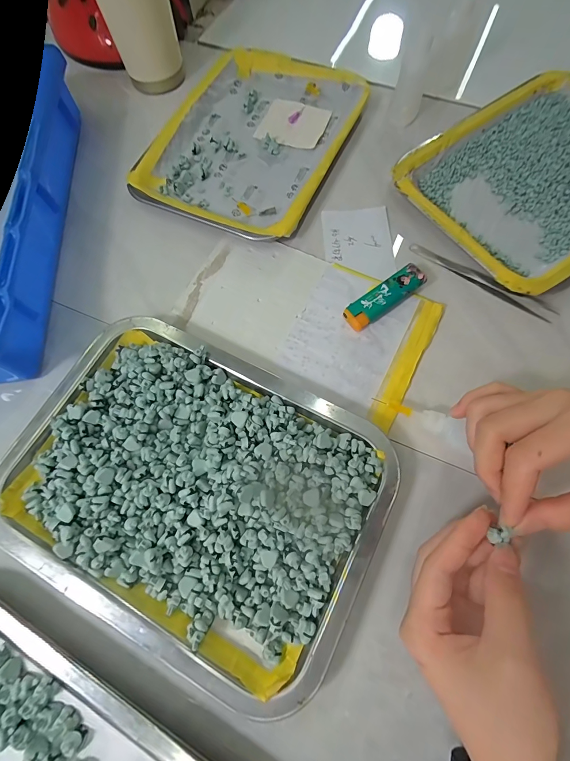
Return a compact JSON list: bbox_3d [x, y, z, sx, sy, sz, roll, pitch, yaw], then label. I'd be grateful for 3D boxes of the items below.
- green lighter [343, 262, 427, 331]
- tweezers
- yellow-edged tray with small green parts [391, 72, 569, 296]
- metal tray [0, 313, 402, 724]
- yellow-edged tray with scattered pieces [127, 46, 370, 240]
[{"bbox_3d":[0.087,-0.072,0.304,0.077,0.013,0.024,-35,72,-10],"label":"green lighter"},{"bbox_3d":[0.176,-0.092,0.315,0.135,0.008,0.014,34,75,14],"label":"tweezers"},{"bbox_3d":[0.257,-0.209,0.338,0.270,0.027,0.184,-36,72,-10],"label":"yellow-edged tray with small green parts"},{"bbox_3d":[-0.067,0.073,0.250,0.258,0.032,0.191,25,73,11],"label":"metal tray"},{"bbox_3d":[-0.031,-0.267,0.380,0.186,0.023,0.257,21,72,10],"label":"yellow-edged tray with scattered pieces"}]

